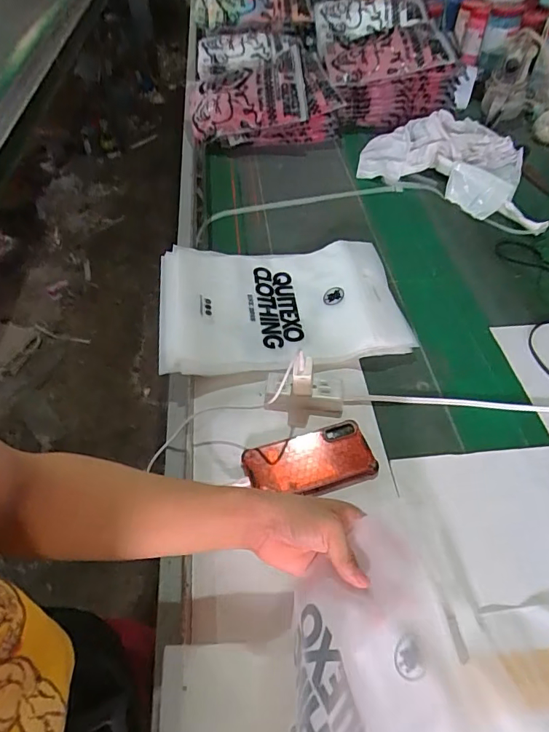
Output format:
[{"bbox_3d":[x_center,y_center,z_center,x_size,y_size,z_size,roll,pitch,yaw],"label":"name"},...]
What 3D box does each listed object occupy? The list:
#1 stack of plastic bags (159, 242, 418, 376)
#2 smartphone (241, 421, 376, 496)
[{"bbox_3d":[0.006,-0.110,0.768,0.386,0.051,0.276,-6,50,-5],"label":"stack of plastic bags"},{"bbox_3d":[0.048,0.128,0.590,0.162,0.011,0.084,-14,51,-11],"label":"smartphone"}]

